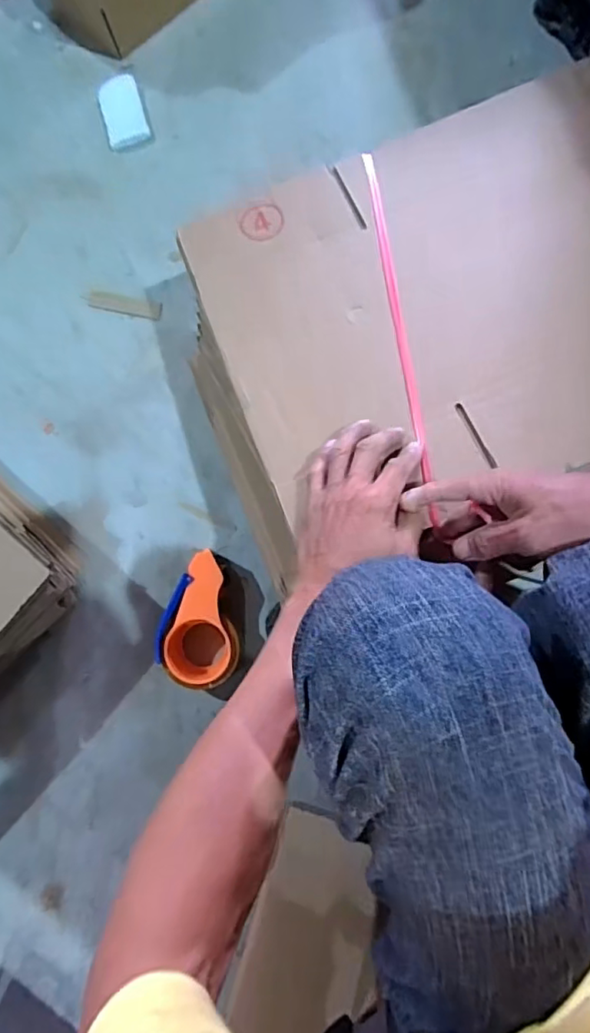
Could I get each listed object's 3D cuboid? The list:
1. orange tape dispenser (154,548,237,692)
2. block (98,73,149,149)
[{"bbox_3d":[-0.110,0.126,0.692,0.088,0.057,0.156,9,82,6],"label":"orange tape dispenser"},{"bbox_3d":[-0.251,-0.590,0.840,0.060,0.011,0.108,-17,80,2],"label":"block"}]

